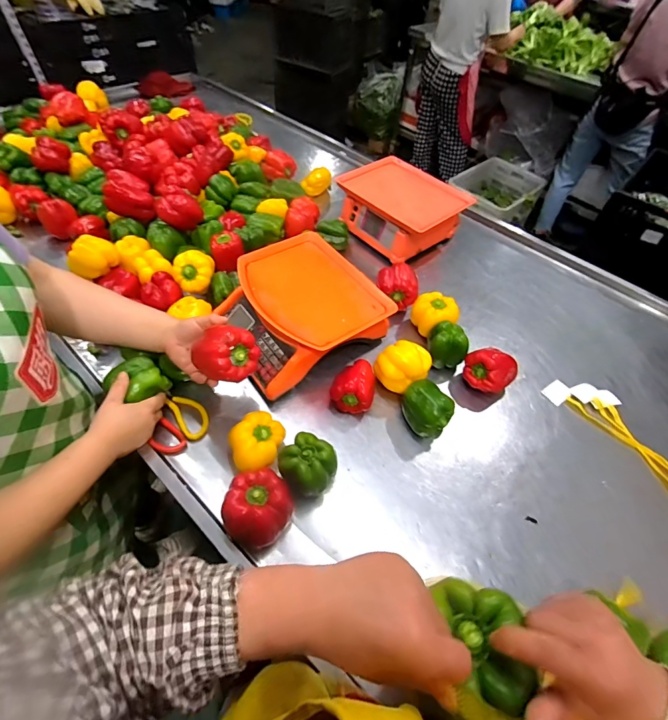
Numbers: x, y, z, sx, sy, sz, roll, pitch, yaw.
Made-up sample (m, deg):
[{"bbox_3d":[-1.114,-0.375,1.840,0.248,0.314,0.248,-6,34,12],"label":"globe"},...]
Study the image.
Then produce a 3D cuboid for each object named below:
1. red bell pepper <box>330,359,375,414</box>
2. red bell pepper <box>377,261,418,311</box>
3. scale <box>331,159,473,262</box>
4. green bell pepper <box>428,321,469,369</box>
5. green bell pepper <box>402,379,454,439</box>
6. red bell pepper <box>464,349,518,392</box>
[{"bbox_3d":[0.039,0.045,0.702,0.080,0.071,0.100,16,53,7],"label":"red bell pepper"},{"bbox_3d":[0.144,-0.169,0.846,0.093,0.073,0.073,7,52,-1],"label":"red bell pepper"},{"bbox_3d":[0.173,-0.414,1.022,0.305,0.124,0.253,38,59,22],"label":"scale"},{"bbox_3d":[0.232,-0.031,0.765,0.076,0.072,0.065,10,53,3],"label":"green bell pepper"},{"bbox_3d":[0.166,0.087,0.675,0.076,0.077,0.090,-26,59,-22],"label":"green bell pepper"},{"bbox_3d":[0.304,0.022,0.739,0.077,0.080,0.092,-37,64,-28],"label":"red bell pepper"}]

